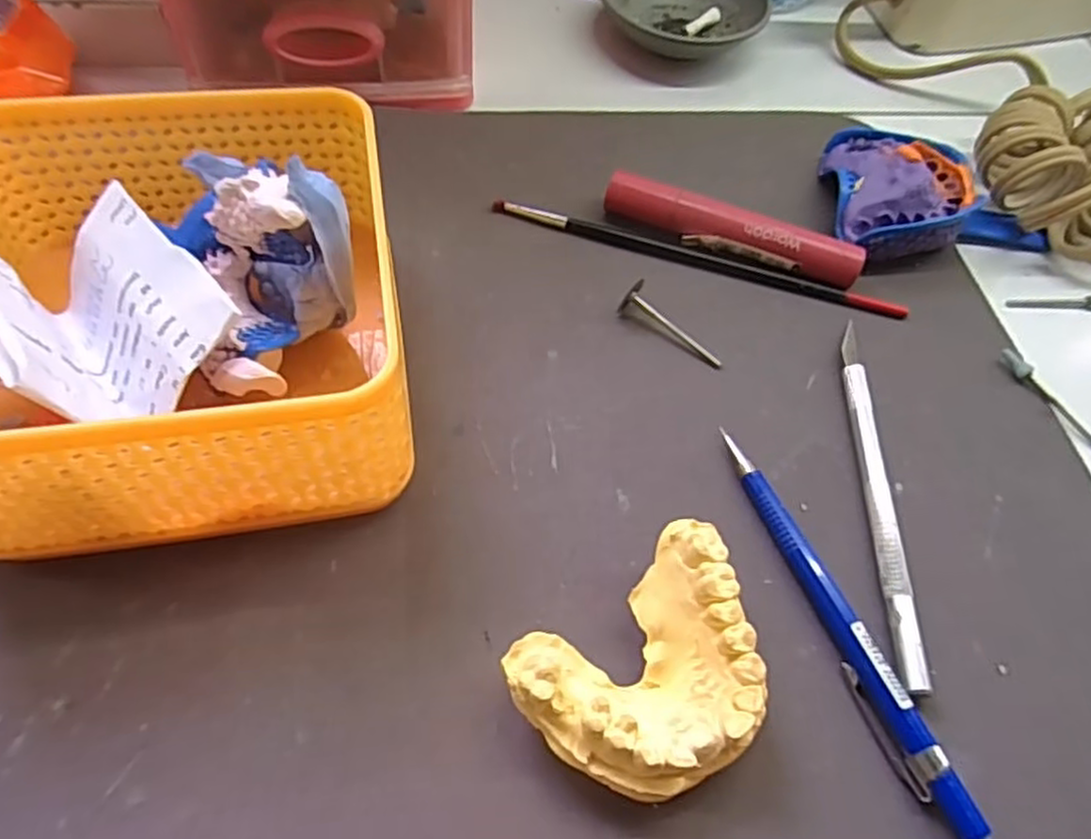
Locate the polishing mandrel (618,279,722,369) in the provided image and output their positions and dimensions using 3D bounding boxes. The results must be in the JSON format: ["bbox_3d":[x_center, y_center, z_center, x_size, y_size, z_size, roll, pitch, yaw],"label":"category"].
[{"bbox_3d":[0.047,-0.034,0.266,0.010,0.012,0.043,-39,67,-25],"label":"polishing mandrel"}]

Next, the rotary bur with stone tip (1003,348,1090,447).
[{"bbox_3d":[0.188,-0.007,0.265,0.006,0.006,0.048,-24,62,-19],"label":"rotary bur with stone tip"}]

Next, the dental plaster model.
[{"bbox_3d":[0.030,0.067,0.191,0.067,0.026,0.052,-33,65,-23],"label":"dental plaster model"}]

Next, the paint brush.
[{"bbox_3d":[0.061,-0.067,0.294,0.170,0.005,0.008,16,57,6],"label":"paint brush"}]

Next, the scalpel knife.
[{"bbox_3d":[0.110,0.021,0.238,0.008,0.007,0.133,6,56,-1],"label":"scalpel knife"}]

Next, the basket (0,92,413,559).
[{"bbox_3d":[-0.112,-0.035,0.222,0.130,0.066,0.131,-8,58,-10],"label":"basket"}]

